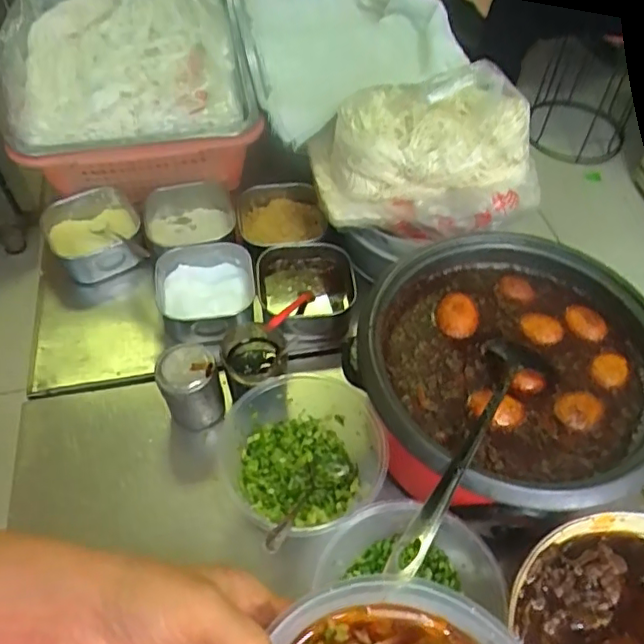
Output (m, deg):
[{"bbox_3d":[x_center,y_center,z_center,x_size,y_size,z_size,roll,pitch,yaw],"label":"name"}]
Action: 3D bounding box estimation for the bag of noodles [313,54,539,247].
[{"bbox_3d":[0.109,-0.182,0.617,0.255,0.127,0.143,12,54,6],"label":"bag of noodles"}]

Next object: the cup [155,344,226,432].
[{"bbox_3d":[-0.125,0.064,0.554,0.052,0.072,0.056,1,53,-2],"label":"cup"}]

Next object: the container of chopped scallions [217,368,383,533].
[{"bbox_3d":[-0.015,0.121,0.507,0.129,0.069,0.134,1,53,-2],"label":"container of chopped scallions"}]

